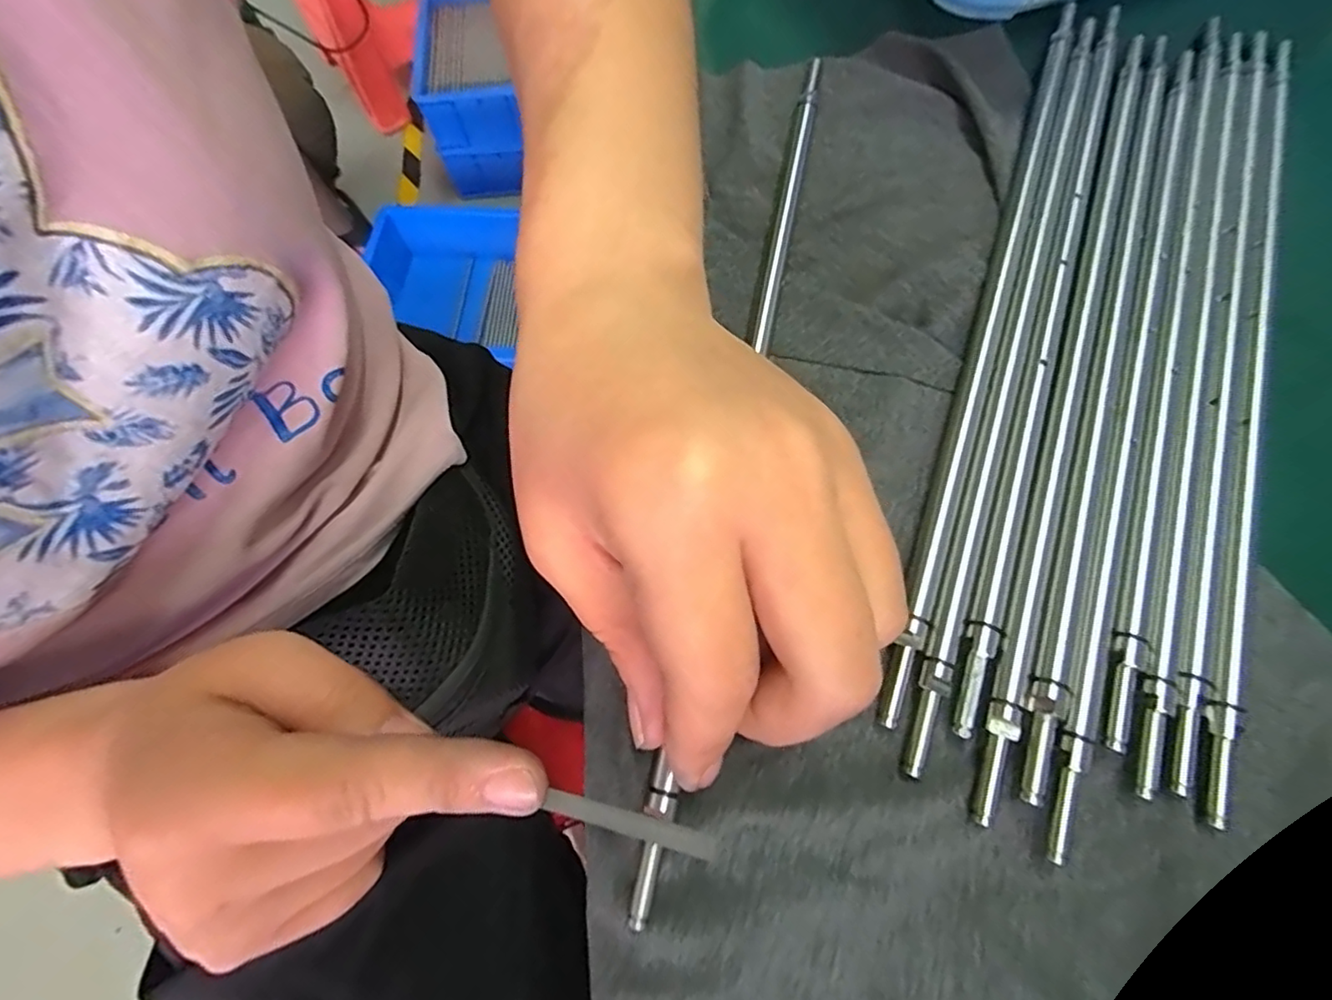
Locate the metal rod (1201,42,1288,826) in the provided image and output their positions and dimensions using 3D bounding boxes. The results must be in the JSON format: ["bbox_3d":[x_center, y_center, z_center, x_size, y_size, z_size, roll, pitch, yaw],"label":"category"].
[{"bbox_3d":[0.169,-0.048,0.177,0.011,0.005,0.272,20,72,10],"label":"metal rod"}]

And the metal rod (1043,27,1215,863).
[{"bbox_3d":[0.139,-0.047,0.175,0.008,0.008,0.286,22,72,10],"label":"metal rod"}]

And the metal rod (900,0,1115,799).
[{"bbox_3d":[0.110,-0.055,0.182,0.007,0.004,0.274,21,72,10],"label":"metal rod"}]

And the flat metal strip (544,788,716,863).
[{"bbox_3d":[-0.009,0.073,0.137,0.042,0.004,0.005,5,69,23],"label":"flat metal strip"}]

